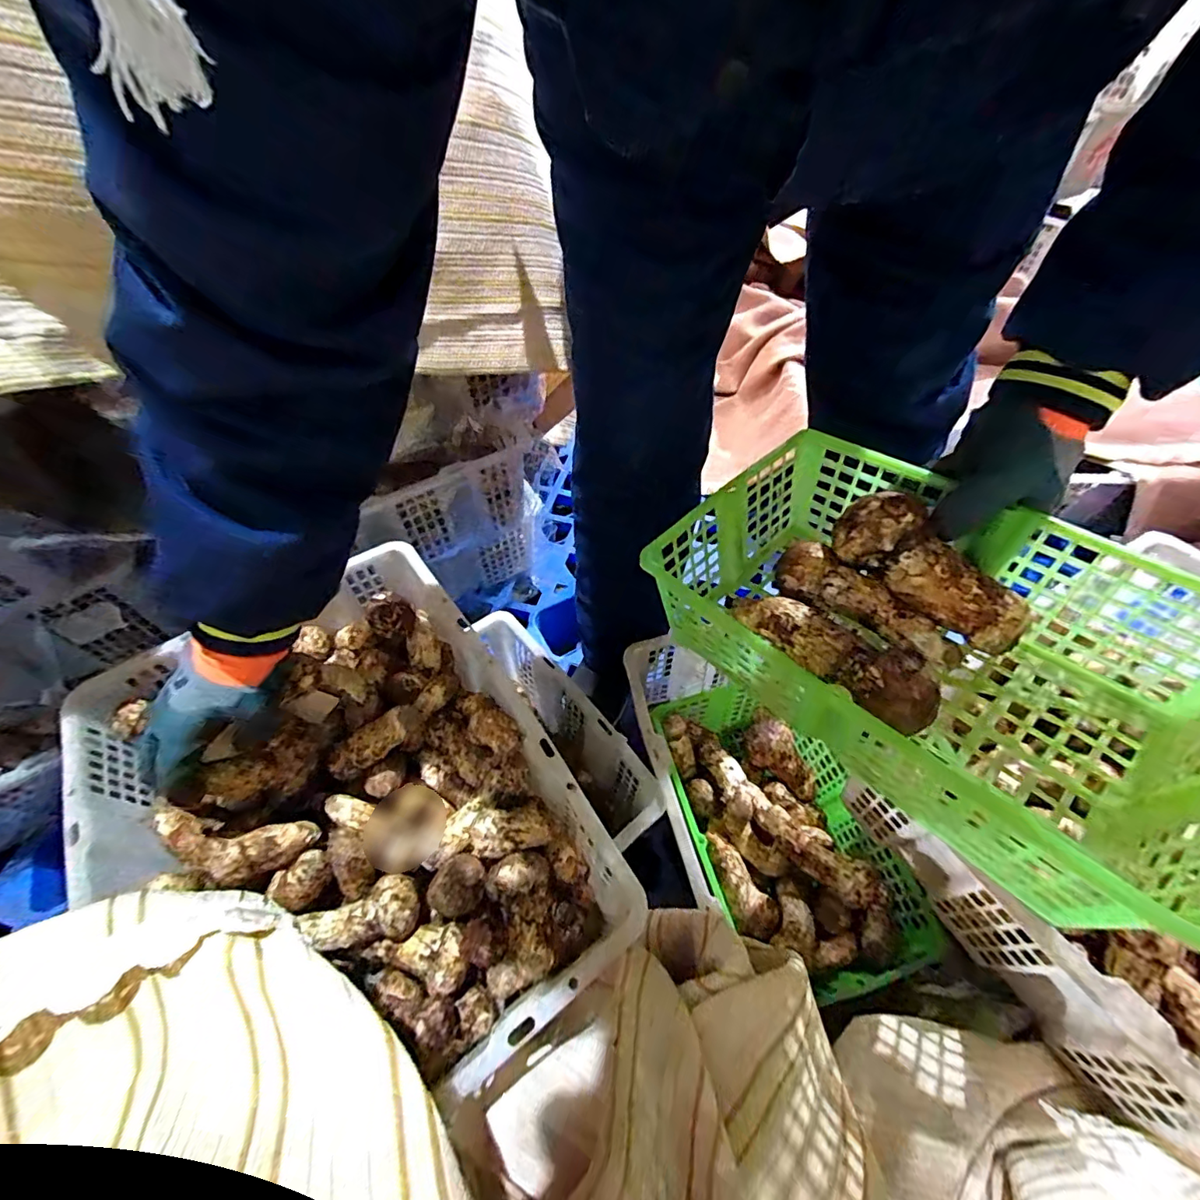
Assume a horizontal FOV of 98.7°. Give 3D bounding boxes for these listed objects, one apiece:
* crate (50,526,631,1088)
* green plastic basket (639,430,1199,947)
[{"bbox_3d":[-0.228,0.195,0.467,0.342,0.135,0.449,-31,58,-21],"label":"crate"},{"bbox_3d":[0.216,0.022,0.366,0.207,0.123,0.332,-36,60,-23],"label":"green plastic basket"}]

